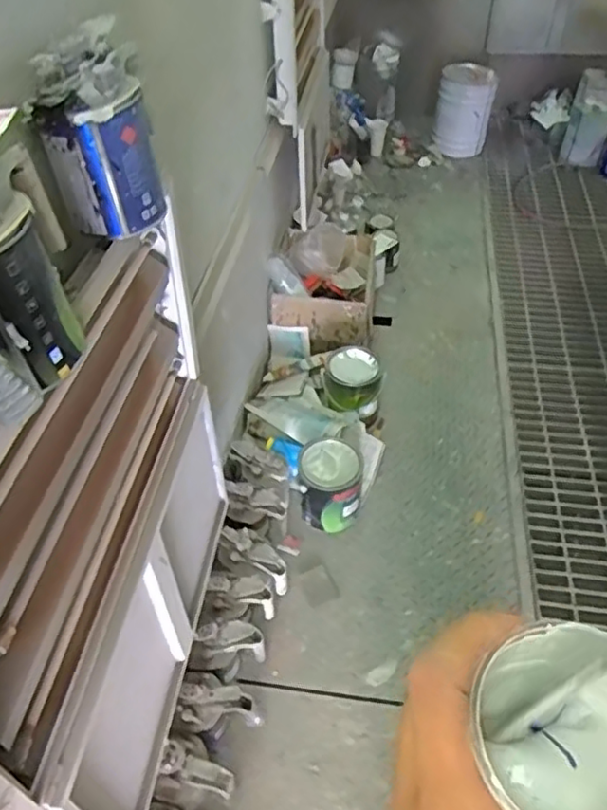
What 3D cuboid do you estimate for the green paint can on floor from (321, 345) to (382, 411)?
[{"bbox_3d":[0.137,-0.082,1.836,0.171,0.167,0.172,2,46,5],"label":"green paint can on floor"}]

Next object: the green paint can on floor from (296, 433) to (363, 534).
[{"bbox_3d":[0.063,0.187,1.621,0.163,0.172,0.203,-1,46,1],"label":"green paint can on floor"}]

